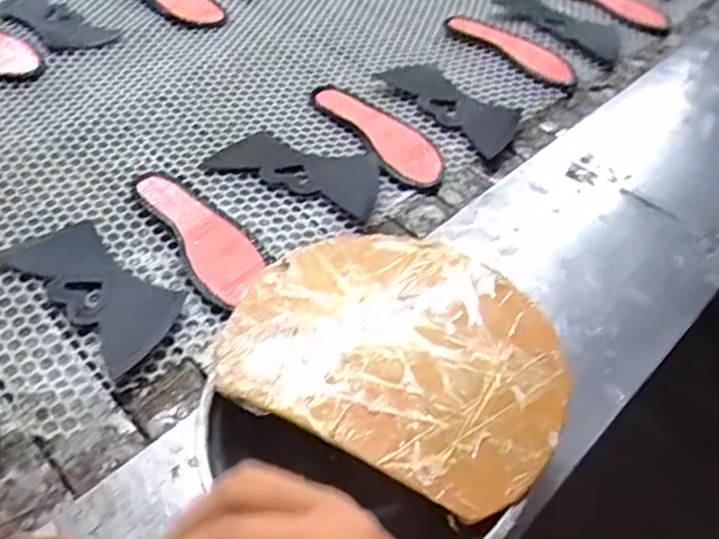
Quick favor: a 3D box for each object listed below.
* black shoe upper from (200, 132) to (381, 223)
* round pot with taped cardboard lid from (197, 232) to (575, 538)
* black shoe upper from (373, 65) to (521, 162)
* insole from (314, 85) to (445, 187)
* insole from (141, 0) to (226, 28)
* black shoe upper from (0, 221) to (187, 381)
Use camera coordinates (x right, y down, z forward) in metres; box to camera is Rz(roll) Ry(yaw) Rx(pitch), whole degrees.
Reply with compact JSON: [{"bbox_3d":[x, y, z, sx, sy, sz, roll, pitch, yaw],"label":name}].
[{"bbox_3d":[-0.067,-0.120,0.710,0.205,0.017,0.093,23,52,14],"label":"black shoe upper"},{"bbox_3d":[0.020,0.081,0.459,0.235,0.080,0.228,2,50,-2],"label":"round pot with taped cardboard lid"},{"bbox_3d":[0.129,-0.225,0.811,0.092,0.017,0.230,-25,56,-23],"label":"black shoe upper"},{"bbox_3d":[0.026,-0.178,0.768,0.074,0.015,0.228,-25,56,-23],"label":"insole"},{"bbox_3d":[-0.303,-0.438,0.974,0.228,0.005,0.086,38,57,25],"label":"insole"},{"bbox_3d":[-0.255,0.015,0.590,0.199,0.010,0.090,34,55,22],"label":"black shoe upper"}]

